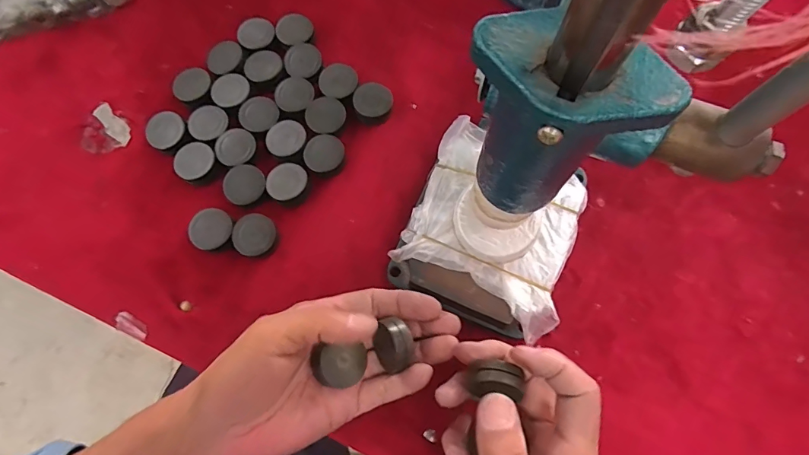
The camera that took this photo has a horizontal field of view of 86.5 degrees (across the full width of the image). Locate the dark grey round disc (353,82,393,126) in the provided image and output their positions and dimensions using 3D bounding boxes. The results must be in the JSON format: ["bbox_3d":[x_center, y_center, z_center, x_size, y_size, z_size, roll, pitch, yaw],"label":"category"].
[{"bbox_3d":[-0.026,-0.104,0.362,0.032,0.009,0.037,-8,73,-1],"label":"dark grey round disc"}]

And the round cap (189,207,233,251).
[{"bbox_3d":[-0.148,0.001,0.330,0.030,0.008,0.032,-1,73,2],"label":"round cap"}]

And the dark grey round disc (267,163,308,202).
[{"bbox_3d":[-0.094,-0.037,0.339,0.031,0.004,0.030,-1,73,2],"label":"dark grey round disc"}]

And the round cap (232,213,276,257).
[{"bbox_3d":[-0.116,0.006,0.332,0.030,0.006,0.032,-1,73,2],"label":"round cap"}]

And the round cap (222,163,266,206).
[{"bbox_3d":[-0.128,-0.035,0.339,0.033,0.004,0.032,-1,73,2],"label":"round cap"}]

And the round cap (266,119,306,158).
[{"bbox_3d":[-0.096,-0.073,0.349,0.032,0.004,0.031,-1,73,2],"label":"round cap"}]

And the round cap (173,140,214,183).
[{"bbox_3d":[-0.170,-0.054,0.347,0.031,0.004,0.032,-1,73,2],"label":"round cap"}]

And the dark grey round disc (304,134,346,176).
[{"bbox_3d":[-0.064,-0.059,0.349,0.031,0.006,0.033,-1,73,2],"label":"dark grey round disc"}]

